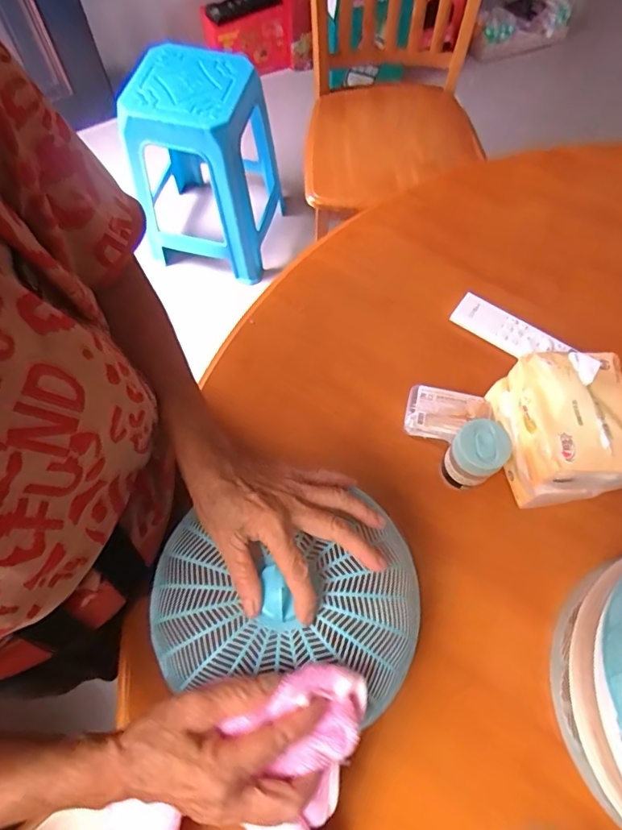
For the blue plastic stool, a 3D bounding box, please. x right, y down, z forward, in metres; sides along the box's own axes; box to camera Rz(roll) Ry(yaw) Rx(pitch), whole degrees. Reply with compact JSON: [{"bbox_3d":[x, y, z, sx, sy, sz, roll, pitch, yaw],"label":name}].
[{"bbox_3d":[-0.282,-0.696,1.391,0.325,0.450,0.355,11,67,5],"label":"blue plastic stool"}]

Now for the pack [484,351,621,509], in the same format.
[{"bbox_3d":[0.242,0.011,0.488,0.106,0.097,0.135,-3,66,-3],"label":"pack"}]

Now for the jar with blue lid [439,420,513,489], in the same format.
[{"bbox_3d":[0.157,0.041,0.485,0.046,0.078,0.048,1,66,-1],"label":"jar with blue lid"}]

